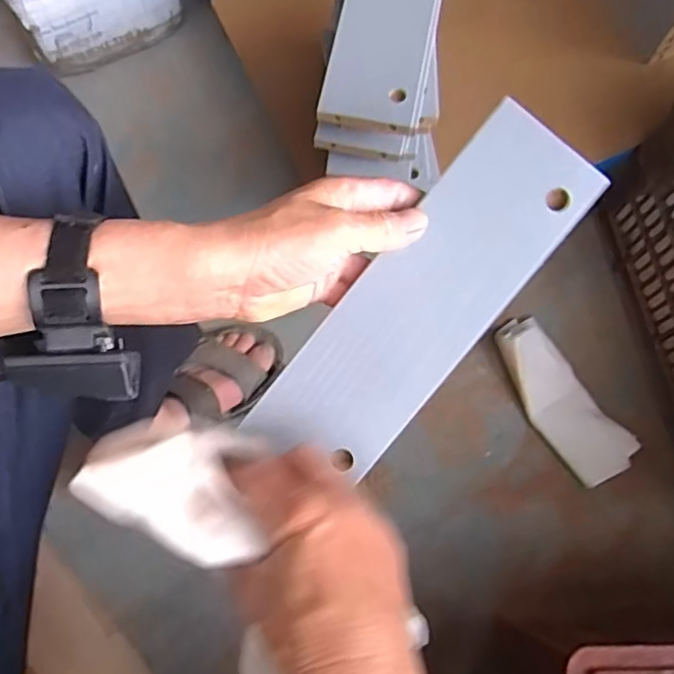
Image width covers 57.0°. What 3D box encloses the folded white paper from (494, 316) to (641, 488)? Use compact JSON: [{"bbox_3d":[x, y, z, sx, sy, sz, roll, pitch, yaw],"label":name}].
[{"bbox_3d":[0.284,0.076,0.788,0.093,0.036,0.221,-32,76,-10],"label":"folded white paper"}]

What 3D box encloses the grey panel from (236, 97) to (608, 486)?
[{"bbox_3d":[0.055,-0.022,0.385,0.083,0.009,0.249,40,93,-1],"label":"grey panel"}]

